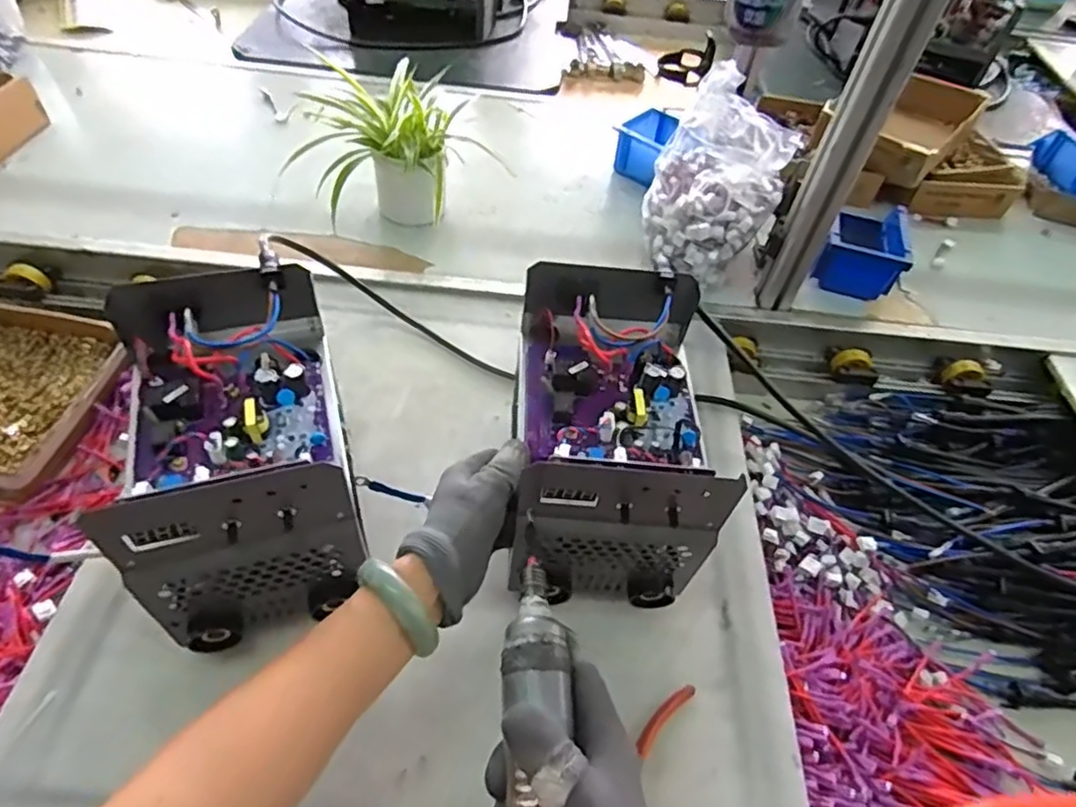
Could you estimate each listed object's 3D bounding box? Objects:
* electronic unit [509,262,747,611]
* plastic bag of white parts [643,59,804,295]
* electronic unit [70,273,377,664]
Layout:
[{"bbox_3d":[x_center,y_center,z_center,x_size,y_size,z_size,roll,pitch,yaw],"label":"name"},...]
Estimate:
[{"bbox_3d":[0.058,0.023,0.537,0.145,0.158,0.224,3,50,-4],"label":"electronic unit"},{"bbox_3d":[0.215,-0.266,0.785,0.152,0.169,0.159,19,51,10],"label":"plastic bag of white parts"},{"bbox_3d":[-0.230,0.042,0.513,0.147,0.184,0.227,-12,53,-16],"label":"electronic unit"}]

